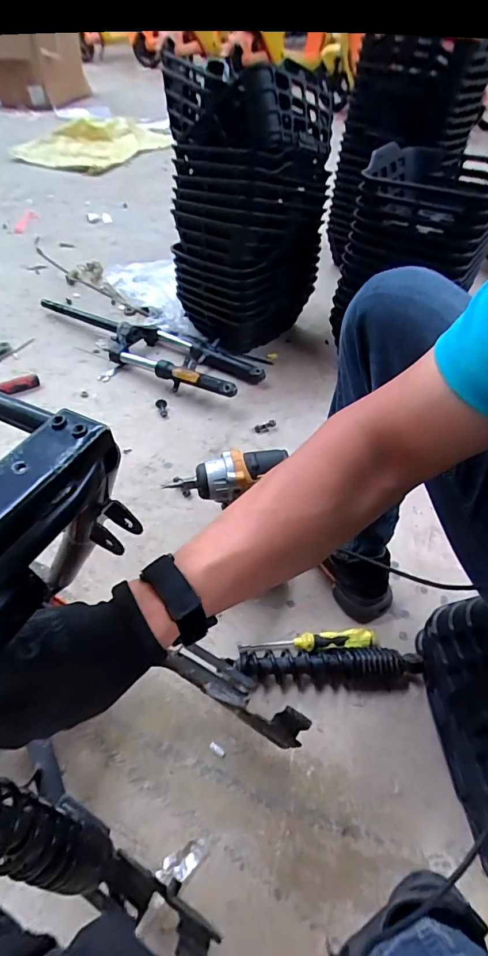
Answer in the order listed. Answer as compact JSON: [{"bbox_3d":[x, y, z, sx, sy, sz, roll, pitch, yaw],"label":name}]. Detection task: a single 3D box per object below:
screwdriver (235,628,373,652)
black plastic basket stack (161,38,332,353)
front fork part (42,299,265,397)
[{"bbox_3d":[0.093,0.243,0.658,0.196,0.026,0.029,-1,48,-3],"label":"screwdriver"},{"bbox_3d":[-0.004,-0.626,1.061,0.306,0.490,0.332,28,54,21],"label":"black plastic basket stack"},{"bbox_3d":[-0.276,-0.365,1.156,0.697,0.074,0.212,25,51,19],"label":"front fork part"}]

